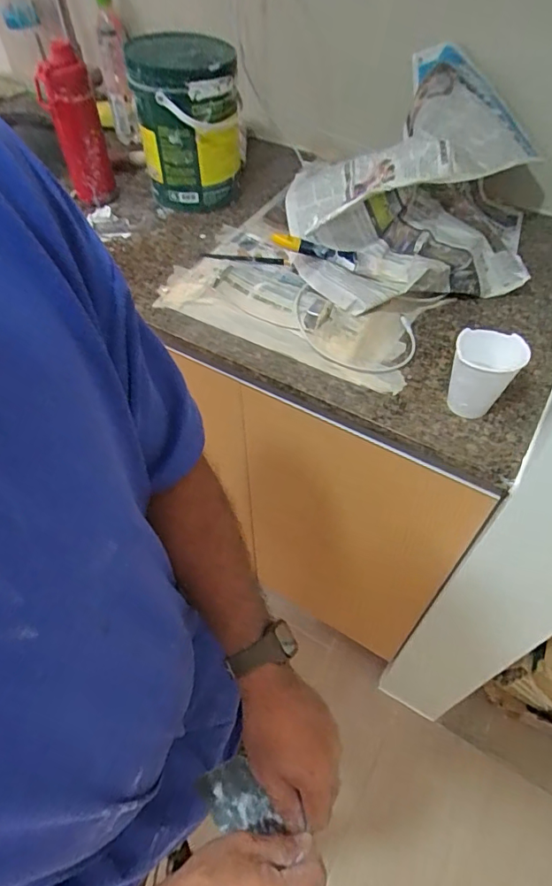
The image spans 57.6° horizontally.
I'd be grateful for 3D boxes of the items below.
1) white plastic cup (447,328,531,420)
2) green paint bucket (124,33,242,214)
[{"bbox_3d":[0.240,-0.080,0.585,0.072,0.085,0.065,18,54,15],"label":"white plastic cup"},{"bbox_3d":[-0.143,-0.522,0.842,0.158,0.222,0.154,-1,52,1],"label":"green paint bucket"}]

